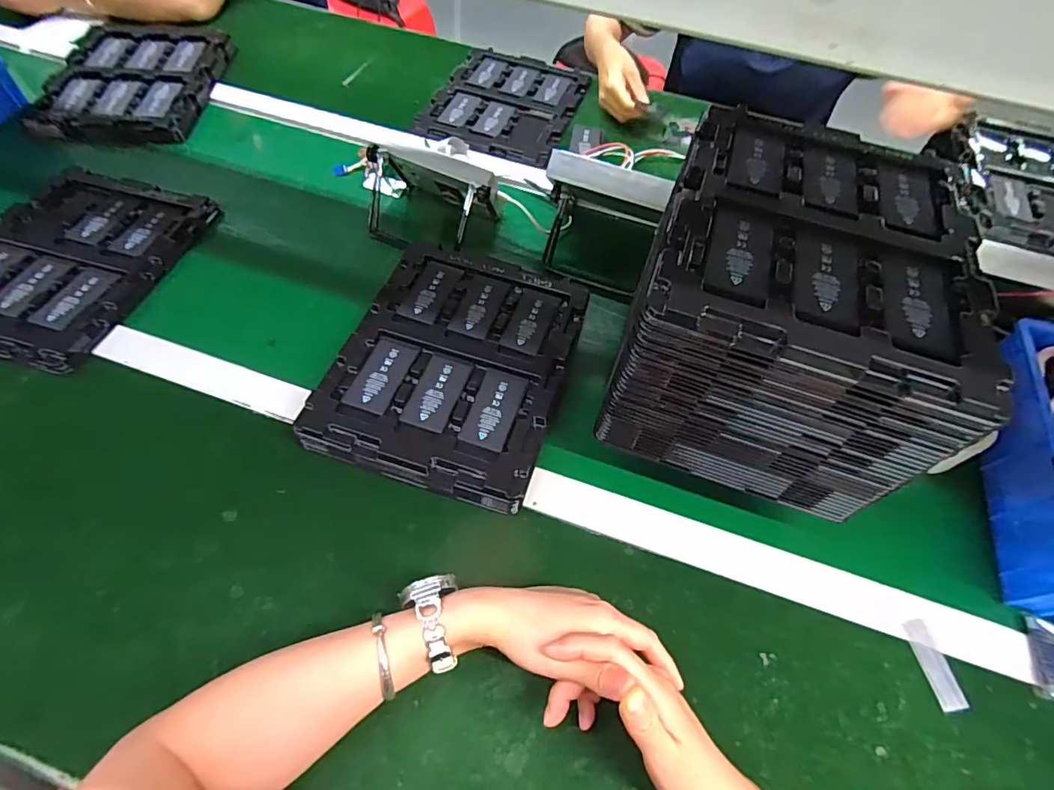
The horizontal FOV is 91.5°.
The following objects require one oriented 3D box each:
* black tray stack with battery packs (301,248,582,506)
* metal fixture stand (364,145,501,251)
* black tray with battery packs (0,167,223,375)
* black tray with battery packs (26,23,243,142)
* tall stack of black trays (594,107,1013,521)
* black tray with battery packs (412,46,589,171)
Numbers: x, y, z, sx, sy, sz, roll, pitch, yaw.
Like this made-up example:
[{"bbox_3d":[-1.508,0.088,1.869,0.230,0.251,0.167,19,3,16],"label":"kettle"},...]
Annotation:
[{"bbox_3d":[-0.071,-0.036,0.534,0.217,0.042,0.279,16,59,6],"label":"black tray stack with battery packs"},{"bbox_3d":[-0.123,-0.248,0.636,0.162,0.083,0.098,27,61,13],"label":"metal fixture stand"},{"bbox_3d":[-0.525,-0.159,0.590,0.209,0.024,0.275,14,59,5],"label":"black tray with battery packs"},{"bbox_3d":[-0.592,-0.478,0.781,0.219,0.027,0.269,3,58,-1],"label":"black tray with battery packs"},{"bbox_3d":[0.214,-0.081,0.433,0.215,0.157,0.280,19,59,9],"label":"tall stack of black trays"},{"bbox_3d":[-0.031,-0.476,0.837,0.216,0.014,0.281,16,59,7],"label":"black tray with battery packs"}]

